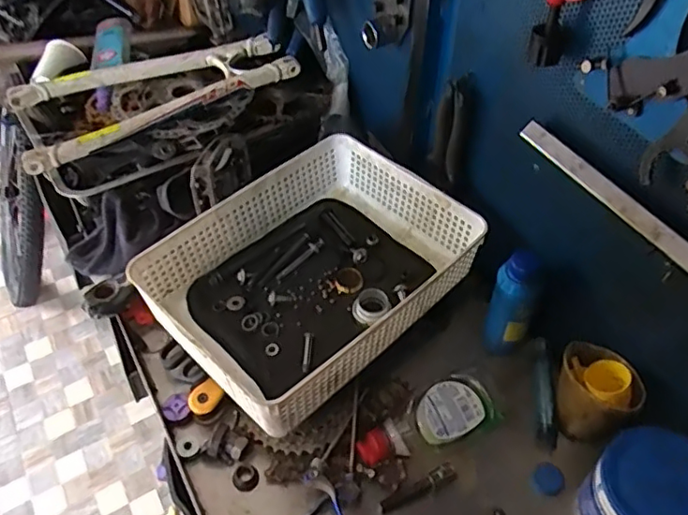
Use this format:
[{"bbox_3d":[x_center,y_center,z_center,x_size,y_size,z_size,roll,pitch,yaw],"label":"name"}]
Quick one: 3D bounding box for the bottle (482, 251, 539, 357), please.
[{"bbox_3d":[0.183,0.058,0.637,0.045,0.152,0.034,23,52,18],"label":"bottle"}]

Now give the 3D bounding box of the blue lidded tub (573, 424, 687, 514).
[{"bbox_3d":[0.274,0.224,0.527,0.099,0.100,0.099,0,49,0],"label":"blue lidded tub"}]

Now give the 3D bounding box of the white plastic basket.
[{"bbox_3d":[-0.035,0.013,0.663,0.330,0.087,0.244,-36,58,-27],"label":"white plastic basket"}]

